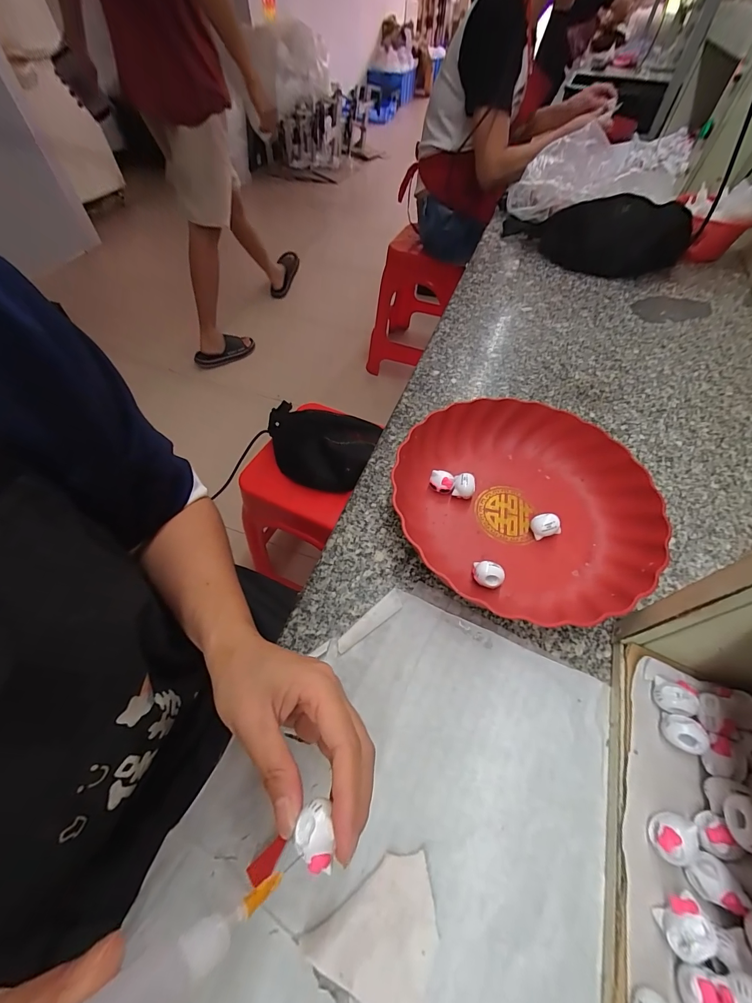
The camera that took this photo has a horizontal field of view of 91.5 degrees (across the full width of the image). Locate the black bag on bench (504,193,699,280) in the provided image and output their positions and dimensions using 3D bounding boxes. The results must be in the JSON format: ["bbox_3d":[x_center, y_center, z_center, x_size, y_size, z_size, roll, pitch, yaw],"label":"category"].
[{"bbox_3d":[0.411,-0.502,0.680,0.308,0.094,0.125,9,55,4],"label":"black bag on bench"}]

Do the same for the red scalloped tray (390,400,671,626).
[{"bbox_3d":[0.139,-0.001,0.362,0.242,0.049,0.239,16,56,8],"label":"red scalloped tray"}]

